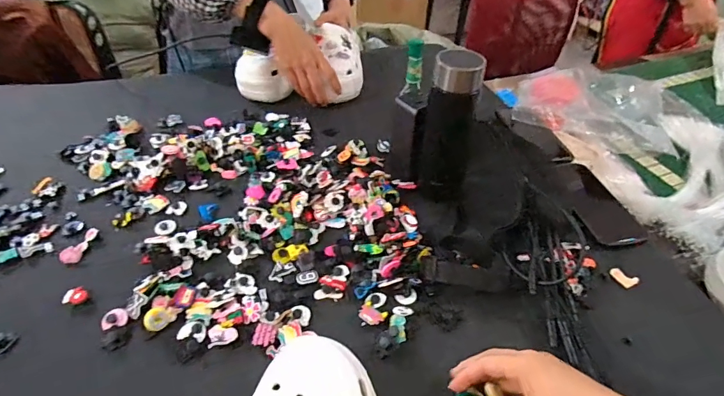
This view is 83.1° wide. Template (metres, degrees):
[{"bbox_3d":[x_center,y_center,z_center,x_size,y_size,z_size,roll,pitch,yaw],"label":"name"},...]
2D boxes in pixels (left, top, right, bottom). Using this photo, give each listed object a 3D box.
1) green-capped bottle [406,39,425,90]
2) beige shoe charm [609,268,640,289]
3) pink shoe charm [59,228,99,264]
[{"bbox_3d":[0.078,-0.195,0.602,0.021,0.073,0.016,-3,43,-4],"label":"green-capped bottle"},{"bbox_3d":[0.325,0.099,0.508,0.018,0.008,0.030,-31,52,-30],"label":"beige shoe charm"},{"bbox_3d":[-0.366,0.061,0.529,0.025,0.006,0.057,4,43,3],"label":"pink shoe charm"}]

